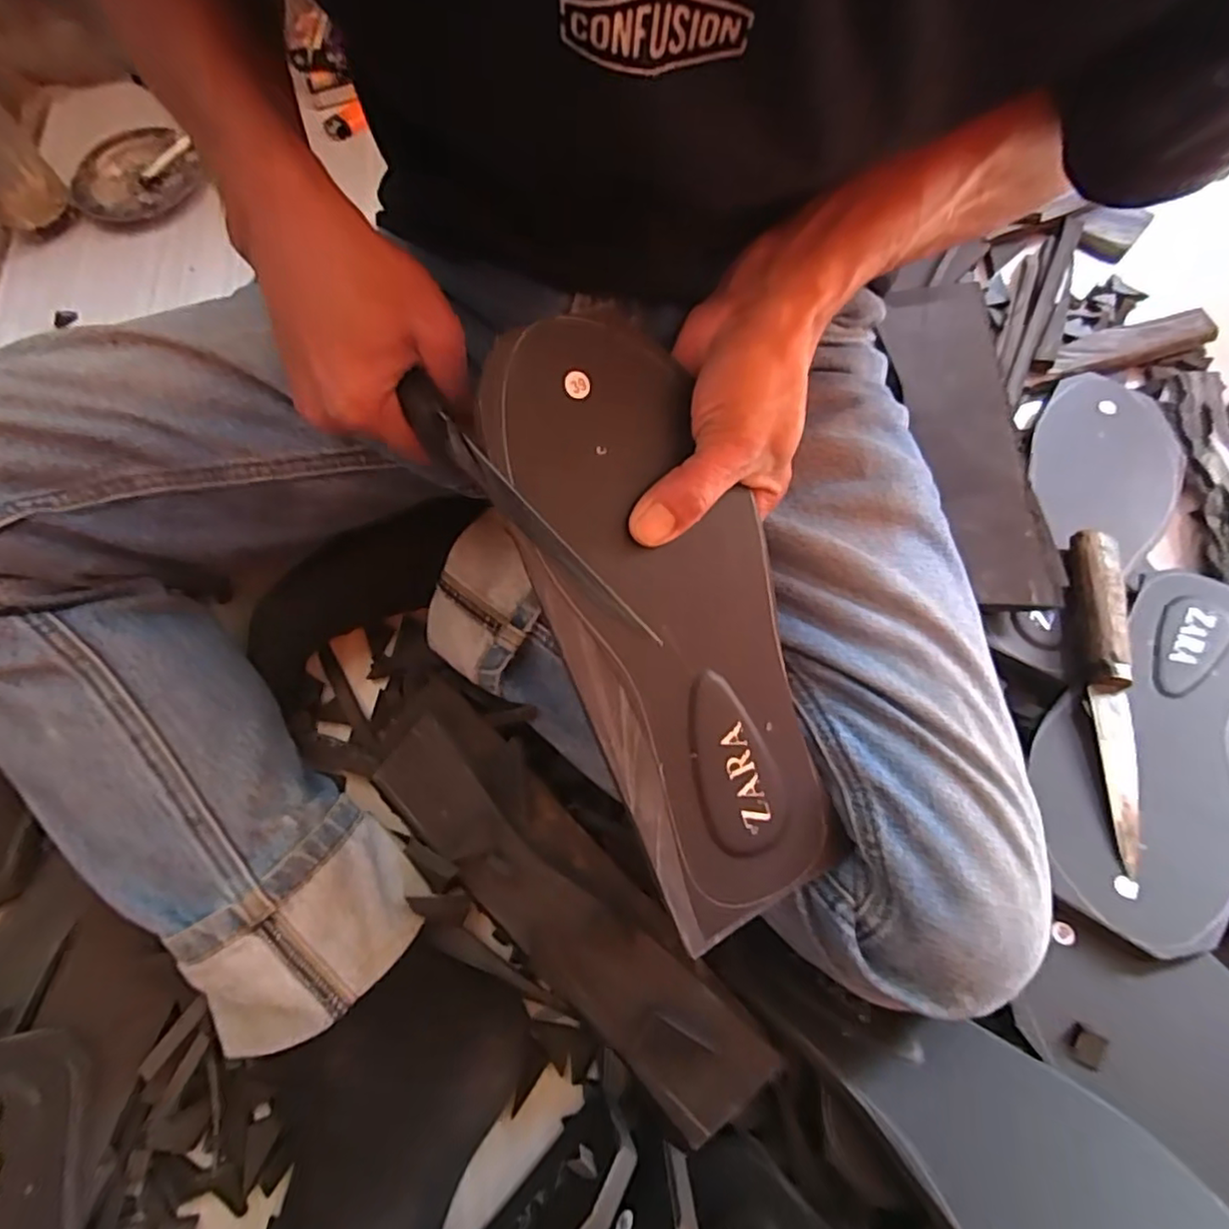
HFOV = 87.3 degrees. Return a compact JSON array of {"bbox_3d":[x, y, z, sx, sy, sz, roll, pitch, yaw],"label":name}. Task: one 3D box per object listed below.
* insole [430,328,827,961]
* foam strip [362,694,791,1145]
[{"bbox_3d":[0.025,0.004,0.270,0.100,0.008,0.251,-27,98,-16],"label":"insole"},{"bbox_3d":[-0.035,0.152,0.348,0.260,0.014,0.070,42,90,18],"label":"foam strip"}]

